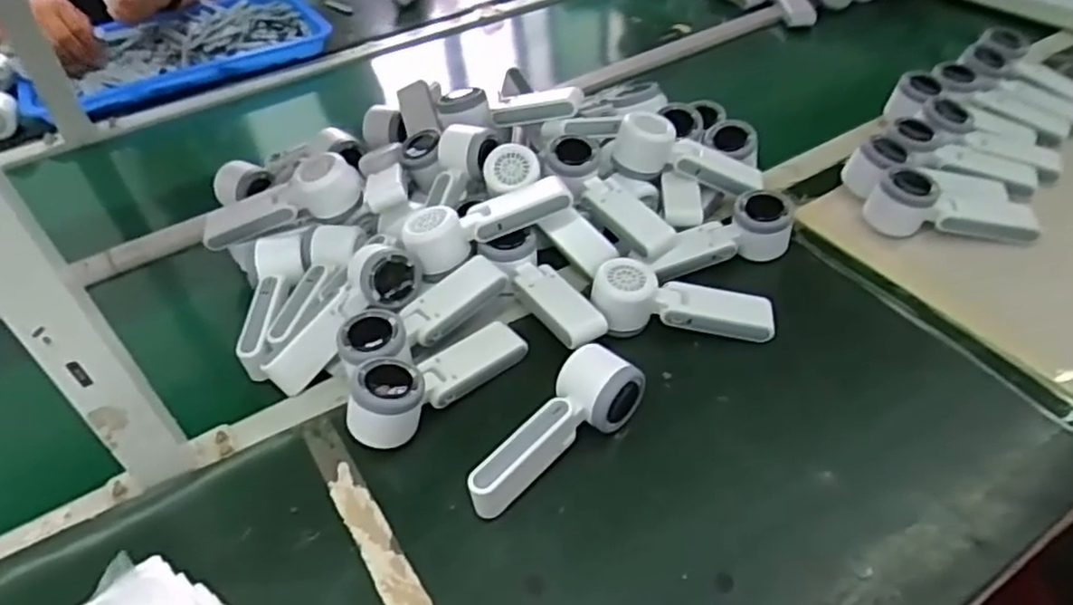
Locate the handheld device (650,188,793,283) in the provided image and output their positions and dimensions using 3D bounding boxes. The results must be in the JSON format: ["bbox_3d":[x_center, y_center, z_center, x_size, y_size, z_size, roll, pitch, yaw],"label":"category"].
[{"bbox_3d":[0.182,-0.061,0.704,0.149,0.049,0.056,-20,48,-16],"label":"handheld device"}]

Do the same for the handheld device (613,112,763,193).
[{"bbox_3d":[0.163,-0.147,0.751,0.163,0.056,0.053,17,46,-7],"label":"handheld device"}]

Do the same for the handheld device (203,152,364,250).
[{"bbox_3d":[-0.267,-0.102,0.744,0.175,0.061,0.054,-19,46,6],"label":"handheld device"}]

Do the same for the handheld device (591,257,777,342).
[{"bbox_3d":[0.135,0.001,0.647,0.166,0.041,0.061,6,46,9],"label":"handheld device"}]

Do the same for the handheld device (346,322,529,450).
[{"bbox_3d":[-0.085,0.060,0.599,0.165,0.060,0.052,-32,52,-26],"label":"handheld device"}]

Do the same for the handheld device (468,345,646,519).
[{"bbox_3d":[0.012,0.099,0.557,0.161,0.052,0.056,-36,54,-28],"label":"handheld device"}]

